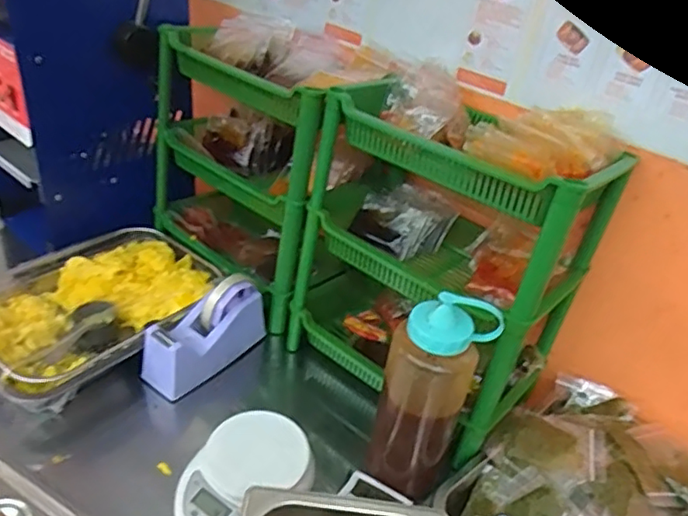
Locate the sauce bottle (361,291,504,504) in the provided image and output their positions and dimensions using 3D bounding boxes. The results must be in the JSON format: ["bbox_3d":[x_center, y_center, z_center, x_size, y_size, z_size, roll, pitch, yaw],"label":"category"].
[{"bbox_3d":[0.079,0.139,0.589,0.090,0.232,0.062,21,35,18],"label":"sauce bottle"}]

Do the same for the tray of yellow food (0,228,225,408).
[{"bbox_3d":[-0.320,0.064,0.769,0.211,0.055,0.301,30,43,29],"label":"tray of yellow food"}]

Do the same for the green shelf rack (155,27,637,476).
[{"bbox_3d":[-0.015,-0.068,0.772,0.609,0.332,0.267,30,43,29],"label":"green shelf rack"}]

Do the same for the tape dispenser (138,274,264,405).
[{"bbox_3d":[-0.172,0.089,0.734,0.063,0.097,0.158,30,39,29],"label":"tape dispenser"}]

